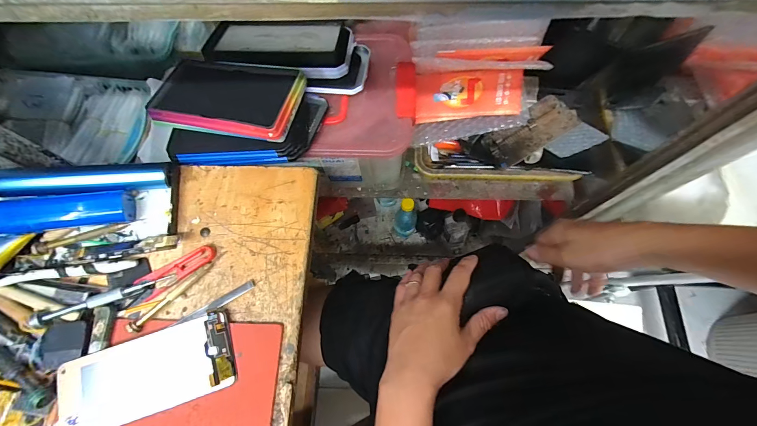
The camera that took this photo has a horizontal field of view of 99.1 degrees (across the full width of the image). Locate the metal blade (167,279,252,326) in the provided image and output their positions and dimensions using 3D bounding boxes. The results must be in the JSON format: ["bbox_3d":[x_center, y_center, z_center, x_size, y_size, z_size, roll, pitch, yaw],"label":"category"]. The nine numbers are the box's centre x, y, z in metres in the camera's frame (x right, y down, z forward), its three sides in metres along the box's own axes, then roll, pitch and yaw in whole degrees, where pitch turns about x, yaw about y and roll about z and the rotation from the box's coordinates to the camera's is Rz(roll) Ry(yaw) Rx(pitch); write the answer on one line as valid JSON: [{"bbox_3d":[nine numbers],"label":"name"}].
[{"bbox_3d":[-0.169,0.095,0.333,0.086,0.005,0.010,-31,72,-9],"label":"metal blade"}]

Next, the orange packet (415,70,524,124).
[{"bbox_3d":[0.134,-0.181,0.491,0.155,0.011,0.081,3,74,22],"label":"orange packet"}]

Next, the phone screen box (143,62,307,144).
[{"bbox_3d":[-0.189,-0.148,0.408,0.181,0.024,0.114,11,63,10],"label":"phone screen box"}]

